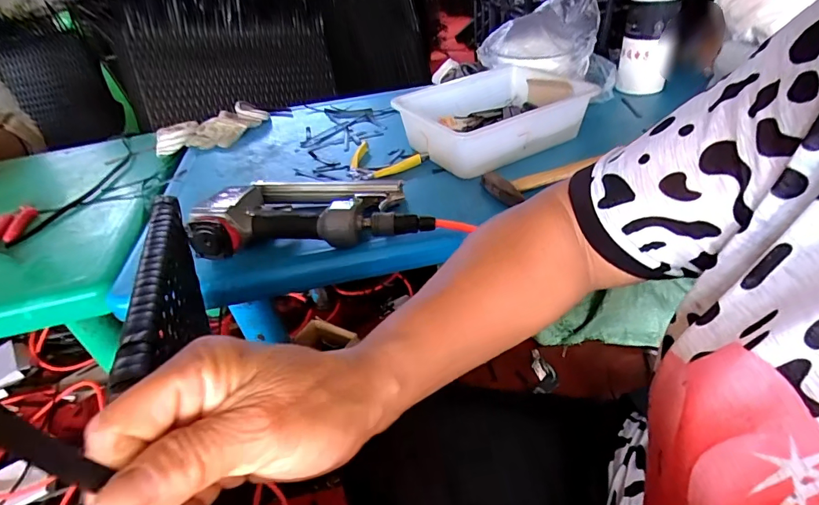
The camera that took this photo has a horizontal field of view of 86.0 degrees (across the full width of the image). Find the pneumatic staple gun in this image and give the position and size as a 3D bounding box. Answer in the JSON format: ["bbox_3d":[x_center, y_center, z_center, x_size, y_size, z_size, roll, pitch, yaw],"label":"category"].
[{"bbox_3d":[-0.119,-0.058,0.556,0.265,0.066,0.131,-7,37,0],"label":"pneumatic staple gun"}]

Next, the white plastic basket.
[{"bbox_3d":[0.151,-0.226,0.712,0.303,0.077,0.202,-24,40,-21],"label":"white plastic basket"}]

